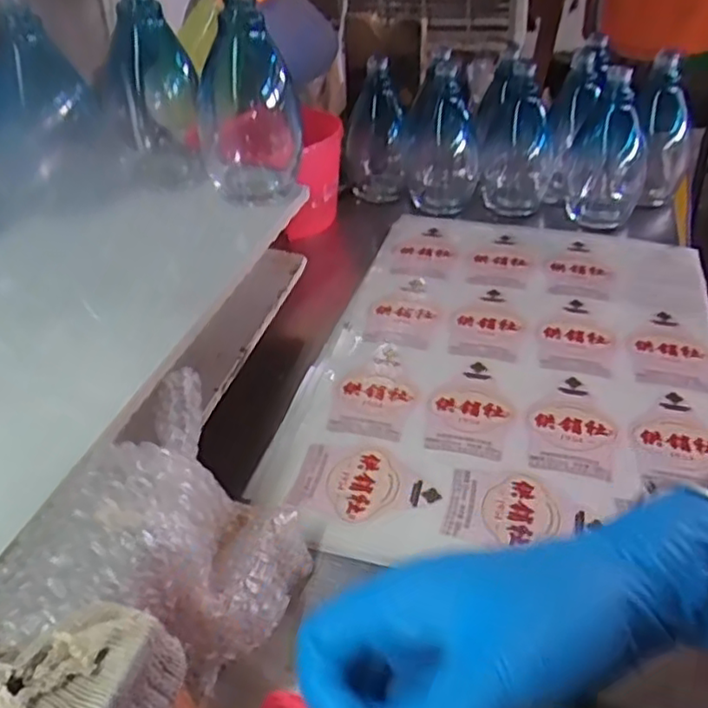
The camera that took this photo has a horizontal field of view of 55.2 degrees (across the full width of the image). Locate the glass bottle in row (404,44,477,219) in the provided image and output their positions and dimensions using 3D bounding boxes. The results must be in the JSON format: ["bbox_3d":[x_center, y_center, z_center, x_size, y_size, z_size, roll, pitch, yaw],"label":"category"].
[{"bbox_3d":[0.088,-0.227,0.694,0.077,0.115,0.087,1,41,6],"label":"glass bottle in row"}]

